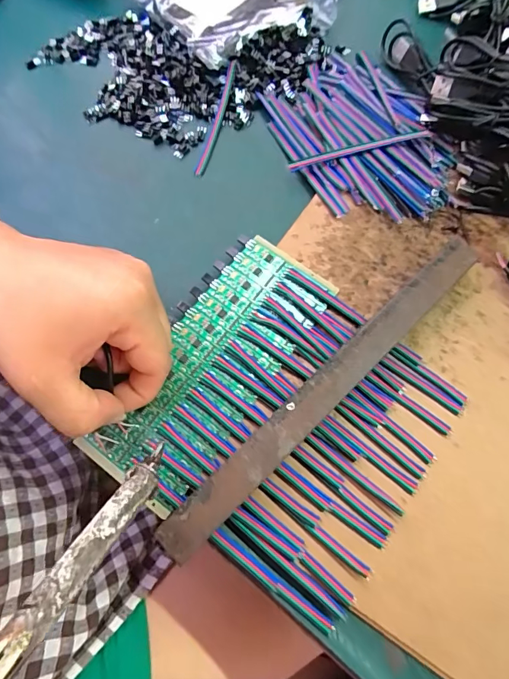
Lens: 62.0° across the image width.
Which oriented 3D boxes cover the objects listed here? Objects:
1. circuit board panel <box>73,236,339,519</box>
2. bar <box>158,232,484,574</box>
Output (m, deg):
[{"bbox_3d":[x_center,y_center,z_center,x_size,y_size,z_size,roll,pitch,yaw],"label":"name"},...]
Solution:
[{"bbox_3d":[-0.021,0.013,0.246,0.066,0.004,0.162,32,73,10],"label":"circuit board panel"},{"bbox_3d":[0.043,0.024,0.234,0.232,0.019,0.021,-41,76,-13],"label":"bar"}]

